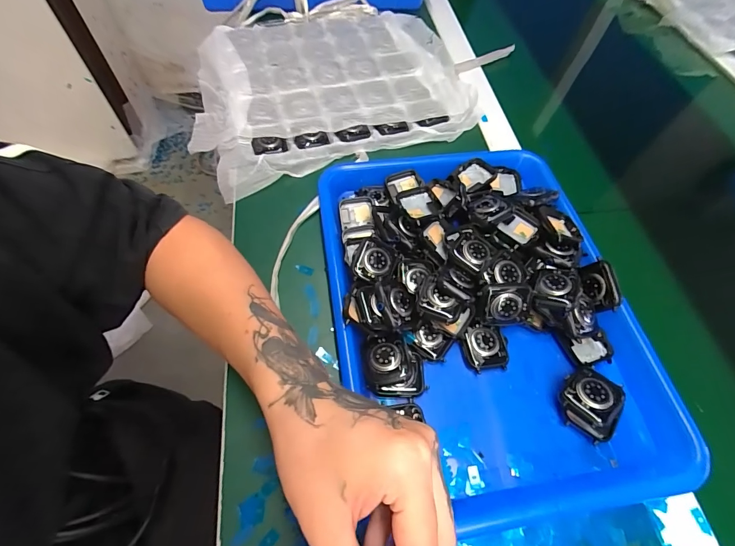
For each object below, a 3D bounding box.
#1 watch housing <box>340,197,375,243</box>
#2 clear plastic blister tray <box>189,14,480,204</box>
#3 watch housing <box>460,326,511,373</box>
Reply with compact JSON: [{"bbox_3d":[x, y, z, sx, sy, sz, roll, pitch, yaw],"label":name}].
[{"bbox_3d":[-0.011,-0.050,0.366,0.034,0.016,0.051,1,59,-2],"label":"watch housing"},{"bbox_3d":[-0.061,-0.261,0.499,0.353,0.034,0.315,-19,62,-14],"label":"clear plastic blister tray"},{"bbox_3d":[0.100,0.063,0.313,0.039,0.010,0.036,-6,59,-6],"label":"watch housing"}]

